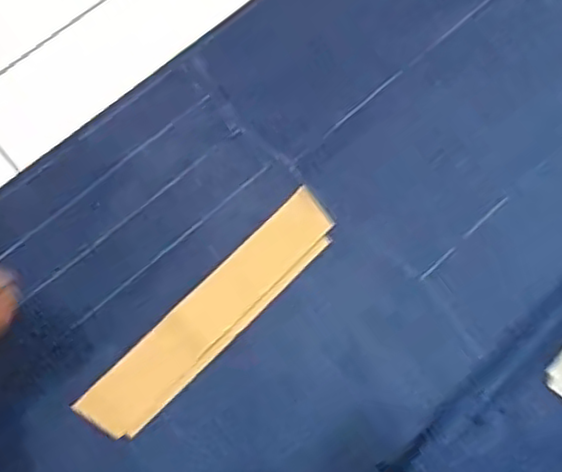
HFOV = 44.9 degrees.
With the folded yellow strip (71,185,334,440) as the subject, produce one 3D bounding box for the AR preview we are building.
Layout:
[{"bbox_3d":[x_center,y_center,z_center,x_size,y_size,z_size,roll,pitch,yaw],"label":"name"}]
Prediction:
[{"bbox_3d":[-0.056,0.066,0.582,0.054,0.005,0.261,43,76,11],"label":"folded yellow strip"}]

